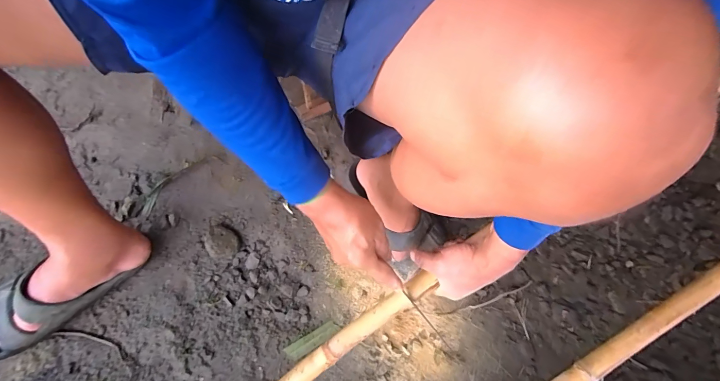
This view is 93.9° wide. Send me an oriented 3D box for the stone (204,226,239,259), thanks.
[{"bbox_3d":[-0.249,0.094,0.611,0.050,0.033,0.054,1,73,-2],"label":"stone"}]

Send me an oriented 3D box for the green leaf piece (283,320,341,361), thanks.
[{"bbox_3d":[-0.081,0.261,0.583,0.096,0.005,0.026,-28,76,-10],"label":"green leaf piece"}]

